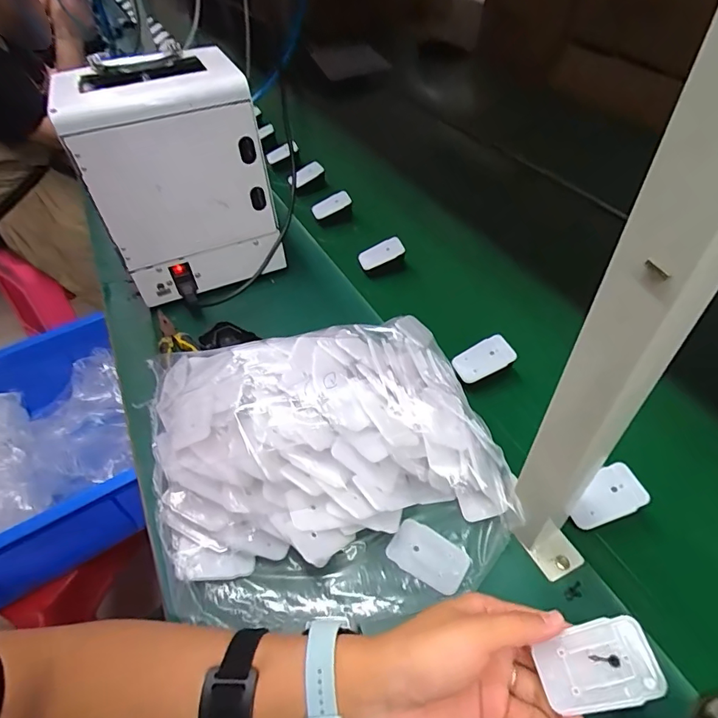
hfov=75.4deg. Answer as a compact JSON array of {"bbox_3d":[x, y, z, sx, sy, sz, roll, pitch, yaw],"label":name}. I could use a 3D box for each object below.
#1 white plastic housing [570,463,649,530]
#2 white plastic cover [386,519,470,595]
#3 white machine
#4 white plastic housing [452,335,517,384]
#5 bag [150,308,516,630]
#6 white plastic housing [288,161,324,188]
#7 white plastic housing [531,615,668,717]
[{"bbox_3d":[0.227,0.127,0.430,0.067,0.007,0.043,-27,55,9],"label":"white plastic housing"},{"bbox_3d":[0.063,0.179,0.424,0.070,0.007,0.044,21,52,21],"label":"white plastic cover"},{"bbox_3d":[-0.243,-0.247,0.645,0.214,0.268,0.168,-16,49,-12],"label":"white machine"},{"bbox_3d":[0.147,-0.001,0.553,0.067,0.007,0.043,-32,57,11],"label":"white plastic housing"},{"bbox_3d":[-0.037,0.089,0.456,0.328,0.110,0.287,-10,47,-5],"label":"bag"},{"bbox_3d":[-0.104,-0.357,0.903,0.072,0.023,0.025,-21,40,18],"label":"white plastic housing"},{"bbox_3d":[0.149,0.192,0.291,0.067,0.004,0.044,-22,56,10],"label":"white plastic housing"}]

